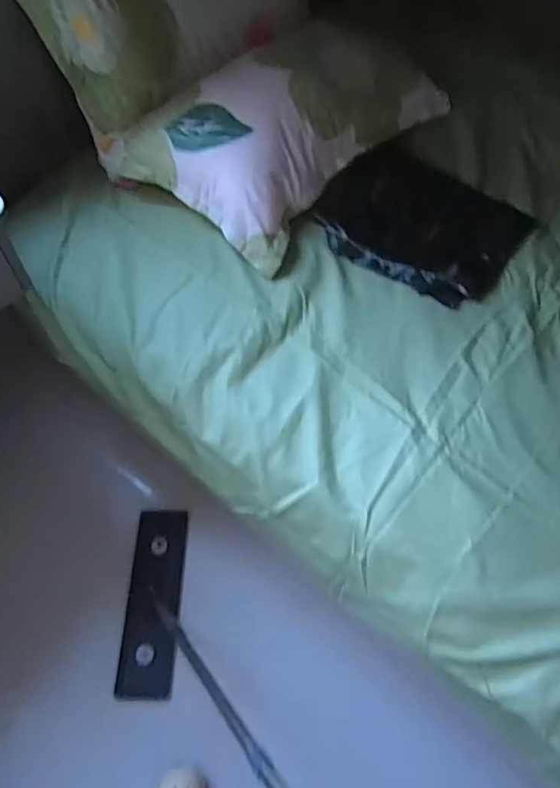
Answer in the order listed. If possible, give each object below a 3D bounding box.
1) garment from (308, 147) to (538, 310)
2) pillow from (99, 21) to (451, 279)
[{"bbox_3d":[0.283,-0.349,1.071,0.376,0.036,0.325,33,63,14],"label":"garment"},{"bbox_3d":[-0.005,-0.564,1.094,0.401,0.192,0.584,34,63,15],"label":"pillow"}]

